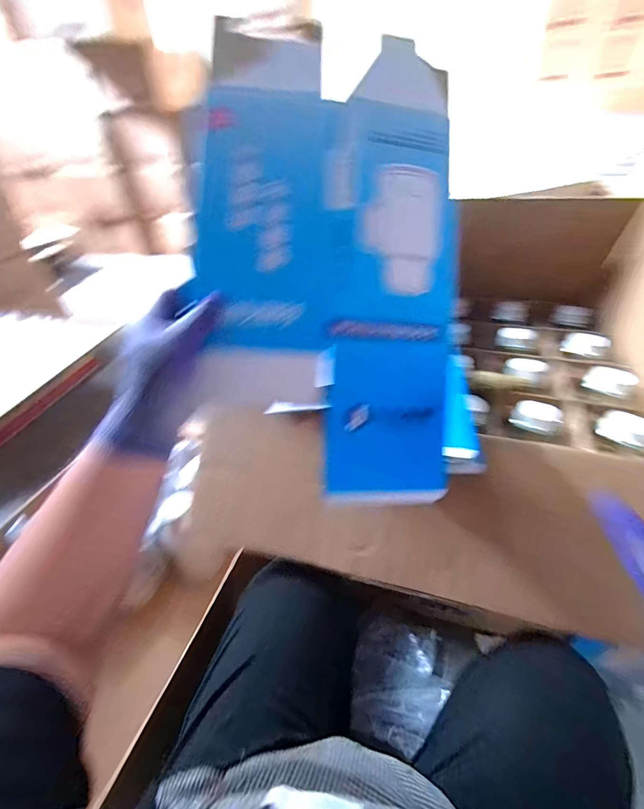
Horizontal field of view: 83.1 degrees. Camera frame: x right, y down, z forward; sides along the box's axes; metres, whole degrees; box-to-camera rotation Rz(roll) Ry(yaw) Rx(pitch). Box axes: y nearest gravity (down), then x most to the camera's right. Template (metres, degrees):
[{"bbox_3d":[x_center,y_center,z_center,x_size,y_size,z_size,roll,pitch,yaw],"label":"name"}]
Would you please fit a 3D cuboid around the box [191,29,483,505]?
[{"bbox_3d":[0.017,-0.145,0.389,0.282,0.481,0.061,-3,2,-7],"label":"box"}]

